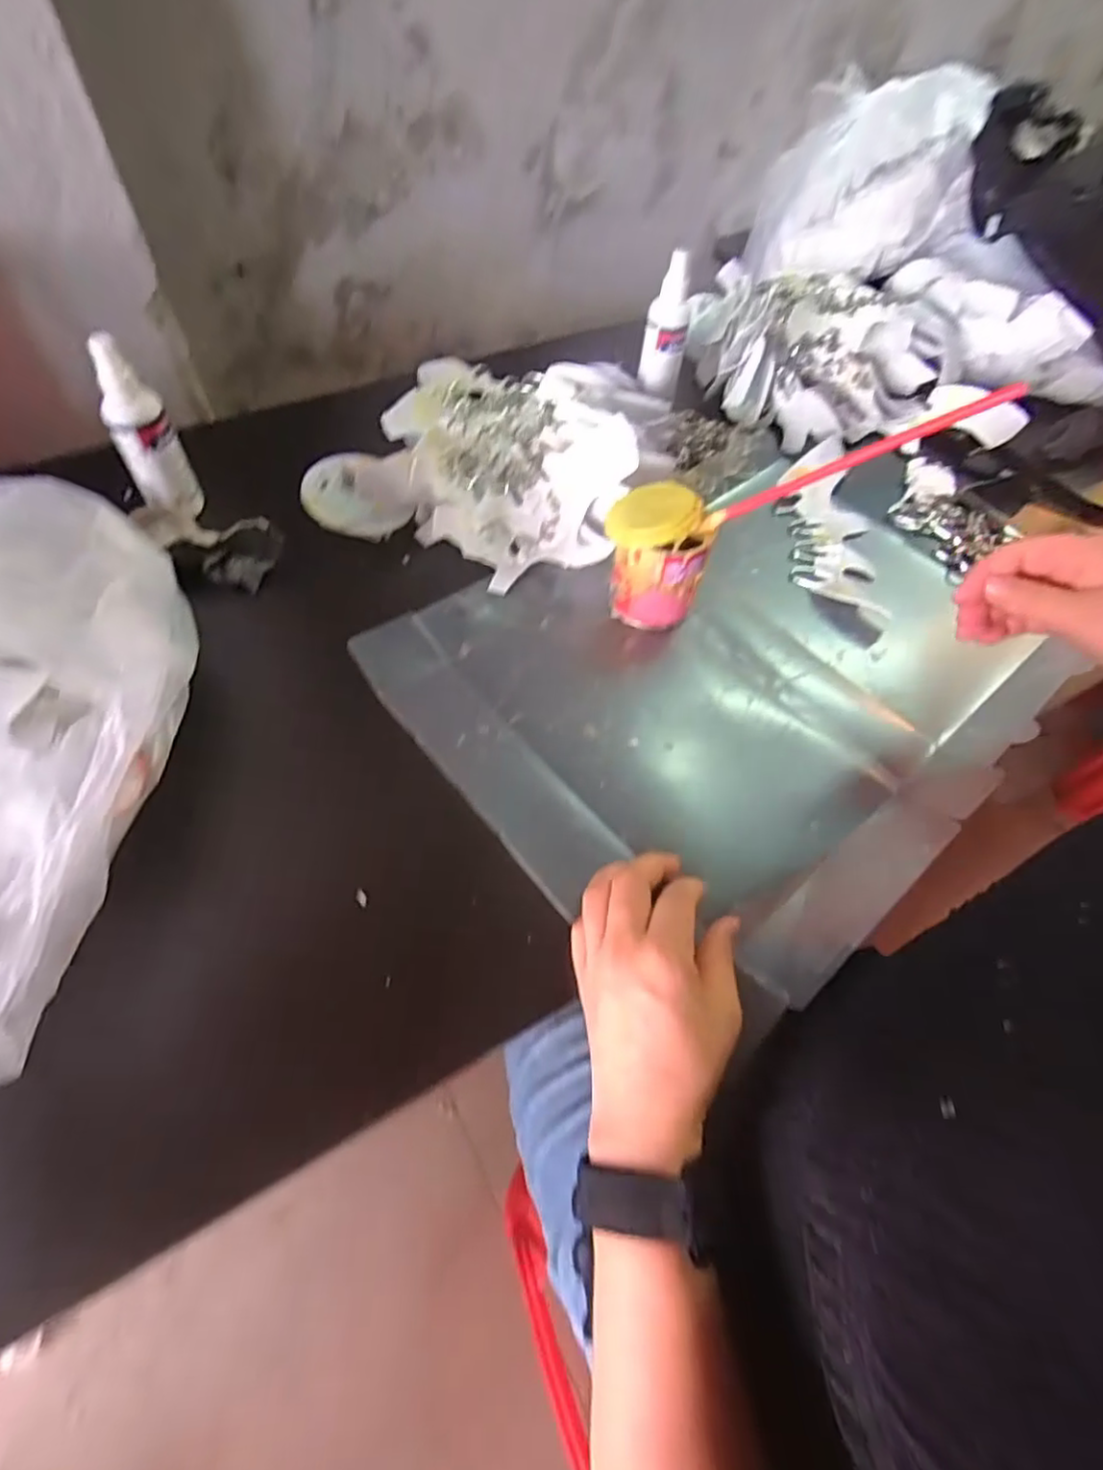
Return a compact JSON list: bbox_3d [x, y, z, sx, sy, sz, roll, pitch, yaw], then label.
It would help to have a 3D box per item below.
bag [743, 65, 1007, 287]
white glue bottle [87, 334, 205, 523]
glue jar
[{"bbox_3d":[0.359,-0.651,0.760,0.211,0.149,0.220,9,57,2],"label":"bag"},{"bbox_3d":[-0.297,-0.219,0.482,0.041,0.123,0.032,-28,63,-20],"label":"white glue bottle"},{"bbox_3d":[0.076,-0.131,0.480,0.071,0.090,0.065,2,57,-3],"label":"glue jar"}]

